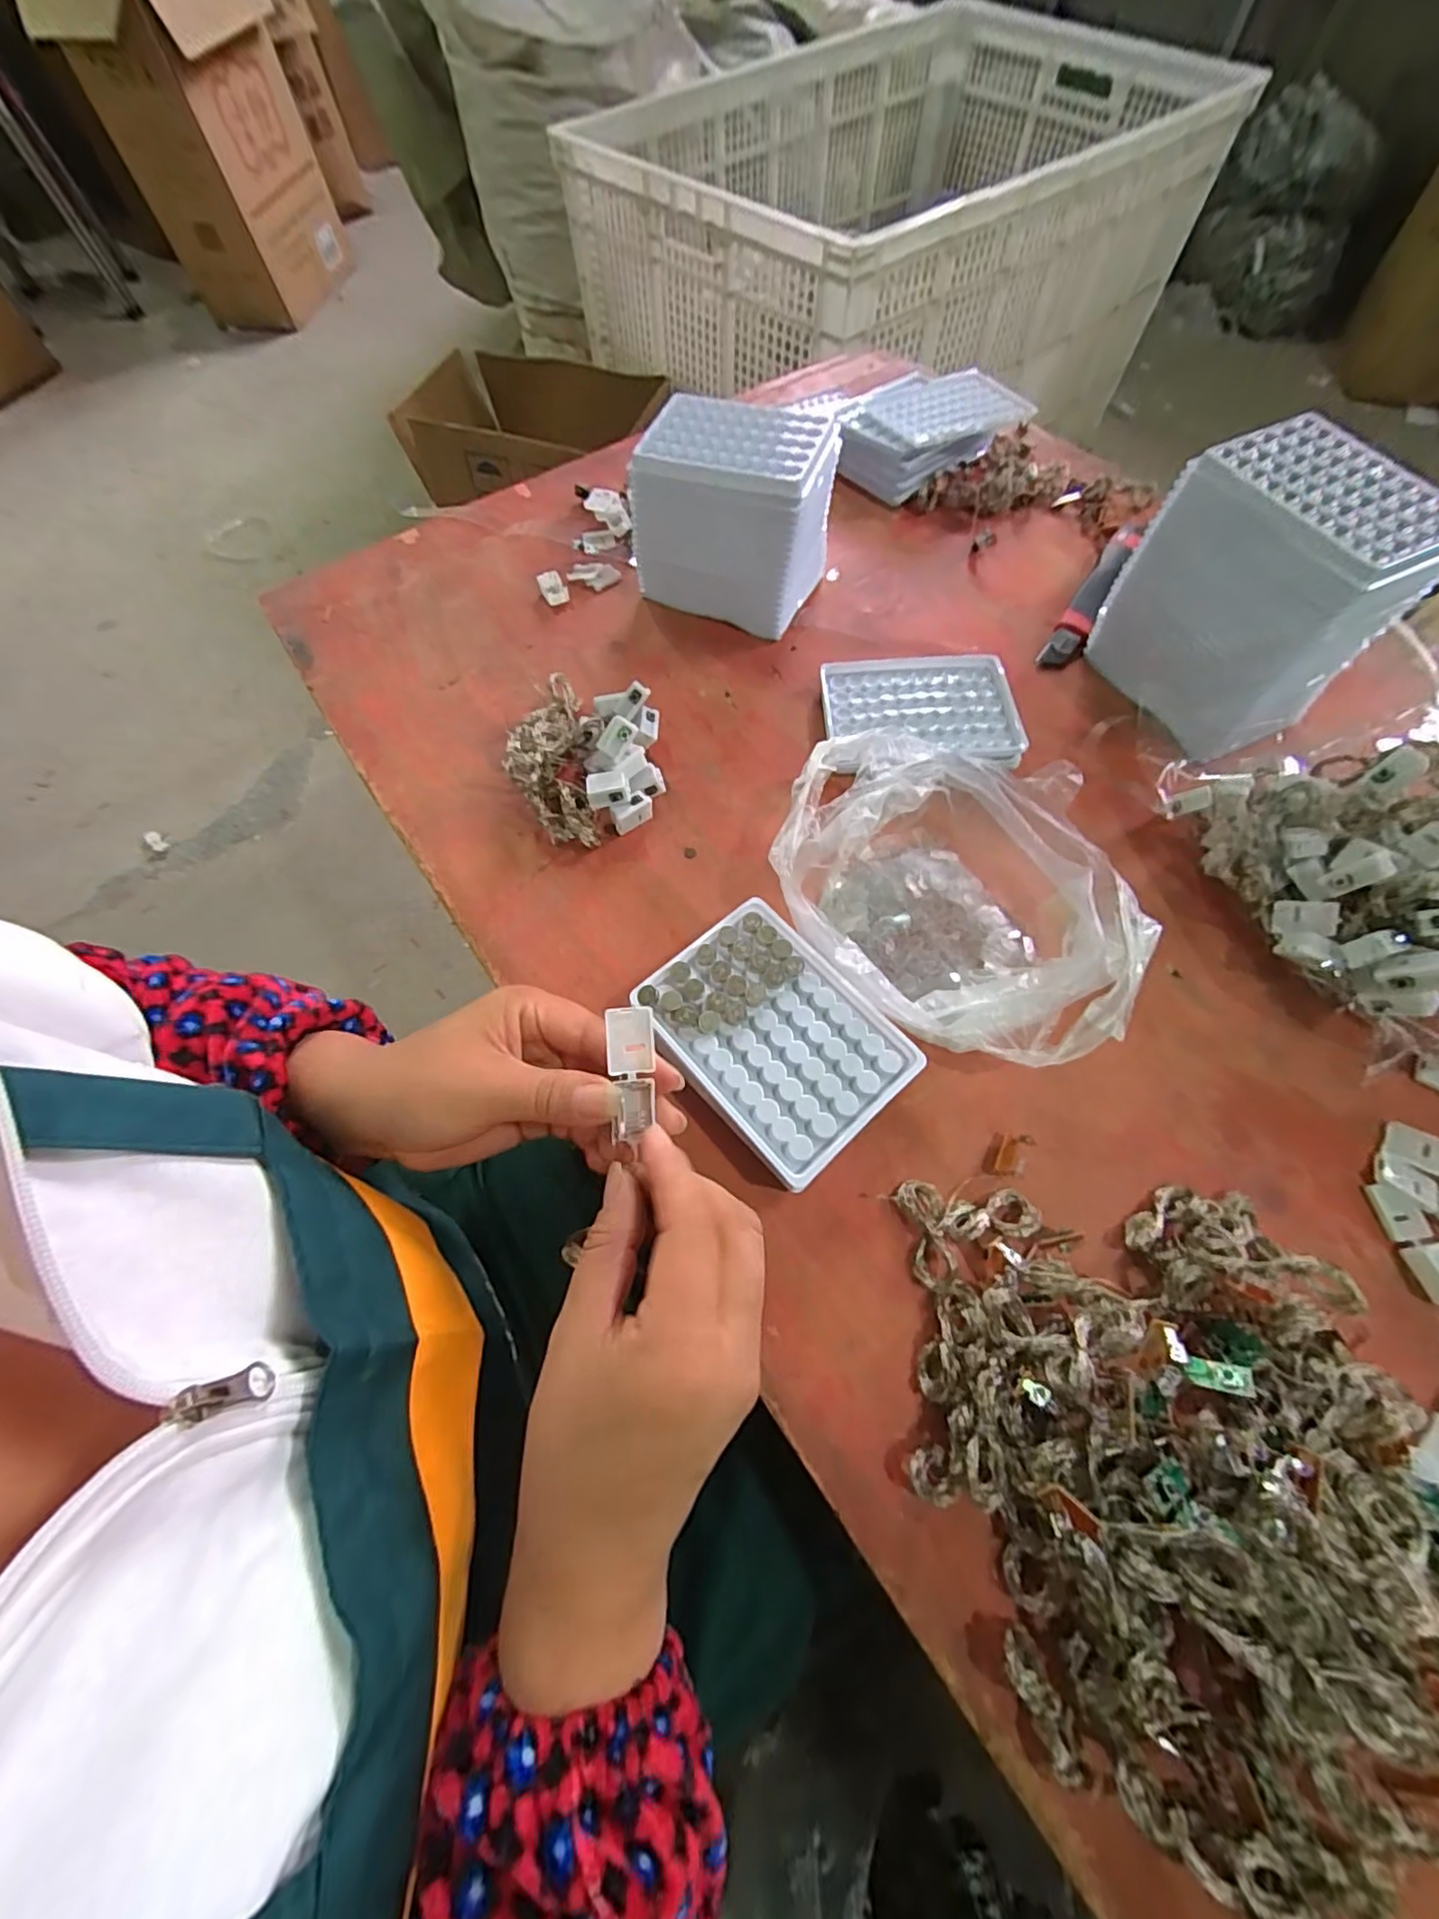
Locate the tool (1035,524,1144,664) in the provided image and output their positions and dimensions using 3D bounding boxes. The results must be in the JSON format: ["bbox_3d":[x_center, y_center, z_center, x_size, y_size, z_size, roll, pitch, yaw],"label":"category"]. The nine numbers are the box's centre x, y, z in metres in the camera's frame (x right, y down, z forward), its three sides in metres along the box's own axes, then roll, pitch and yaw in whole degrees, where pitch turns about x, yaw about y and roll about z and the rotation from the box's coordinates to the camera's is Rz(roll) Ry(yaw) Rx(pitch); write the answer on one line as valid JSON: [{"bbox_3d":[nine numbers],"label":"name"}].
[{"bbox_3d":[0.299,-0.292,0.485,0.024,0.020,0.168,31,70,14],"label":"tool"}]

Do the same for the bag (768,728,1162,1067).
[{"bbox_3d":[0.127,-0.036,0.350,0.196,0.063,0.163,20,68,10],"label":"bag"}]

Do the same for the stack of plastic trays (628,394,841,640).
[{"bbox_3d":[0.011,-0.336,0.465,0.130,0.110,0.091,23,68,11],"label":"stack of plastic trays"}]

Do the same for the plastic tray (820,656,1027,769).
[{"bbox_3d":[0.141,-0.175,0.435,0.128,0.021,0.098,-1,66,1],"label":"plastic tray"}]

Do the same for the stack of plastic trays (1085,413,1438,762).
[{"bbox_3d":[0.341,-0.227,0.393,0.100,0.131,0.135,-21,67,-8],"label":"stack of plastic trays"}]

